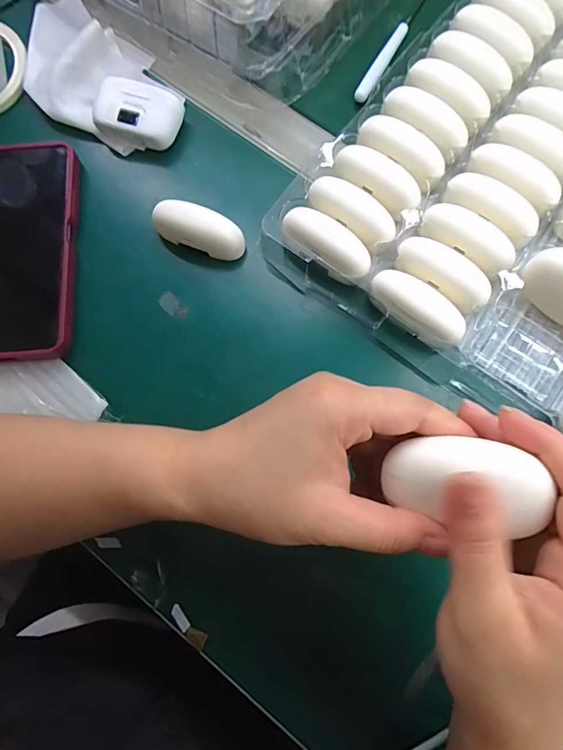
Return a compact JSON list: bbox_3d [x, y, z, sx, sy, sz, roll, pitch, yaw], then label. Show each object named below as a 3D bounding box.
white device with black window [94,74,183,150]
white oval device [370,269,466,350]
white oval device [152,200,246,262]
[{"bbox_3d":[-0.107,-0.194,0.329,0.058,0.028,0.040,14,79,4],"label":"white device with black window"},{"bbox_3d":[0.090,-0.043,0.292,0.066,0.023,0.030,29,80,7],"label":"white oval device"},{"bbox_3d":[-0.058,-0.103,0.312,0.063,0.028,0.023,21,80,5],"label":"white oval device"}]

